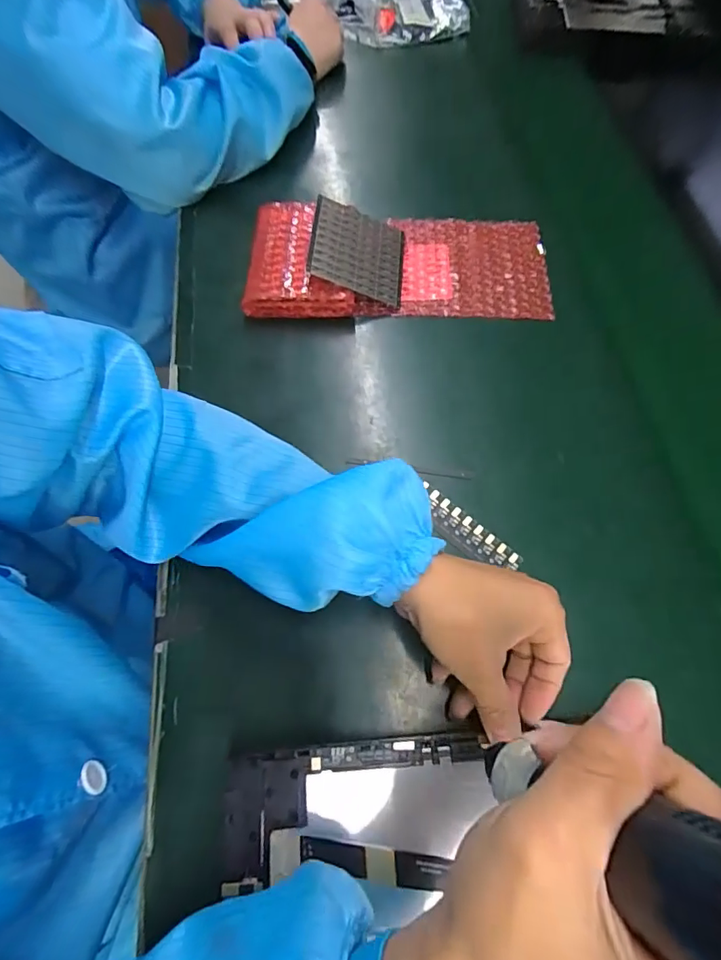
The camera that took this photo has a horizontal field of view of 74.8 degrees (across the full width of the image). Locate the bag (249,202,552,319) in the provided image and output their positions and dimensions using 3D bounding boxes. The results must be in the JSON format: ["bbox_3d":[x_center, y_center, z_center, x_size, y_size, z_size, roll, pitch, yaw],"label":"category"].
[{"bbox_3d":[0.036,-0.202,0.446,0.276,0.034,0.125,1,66,-1],"label":"bag"}]

